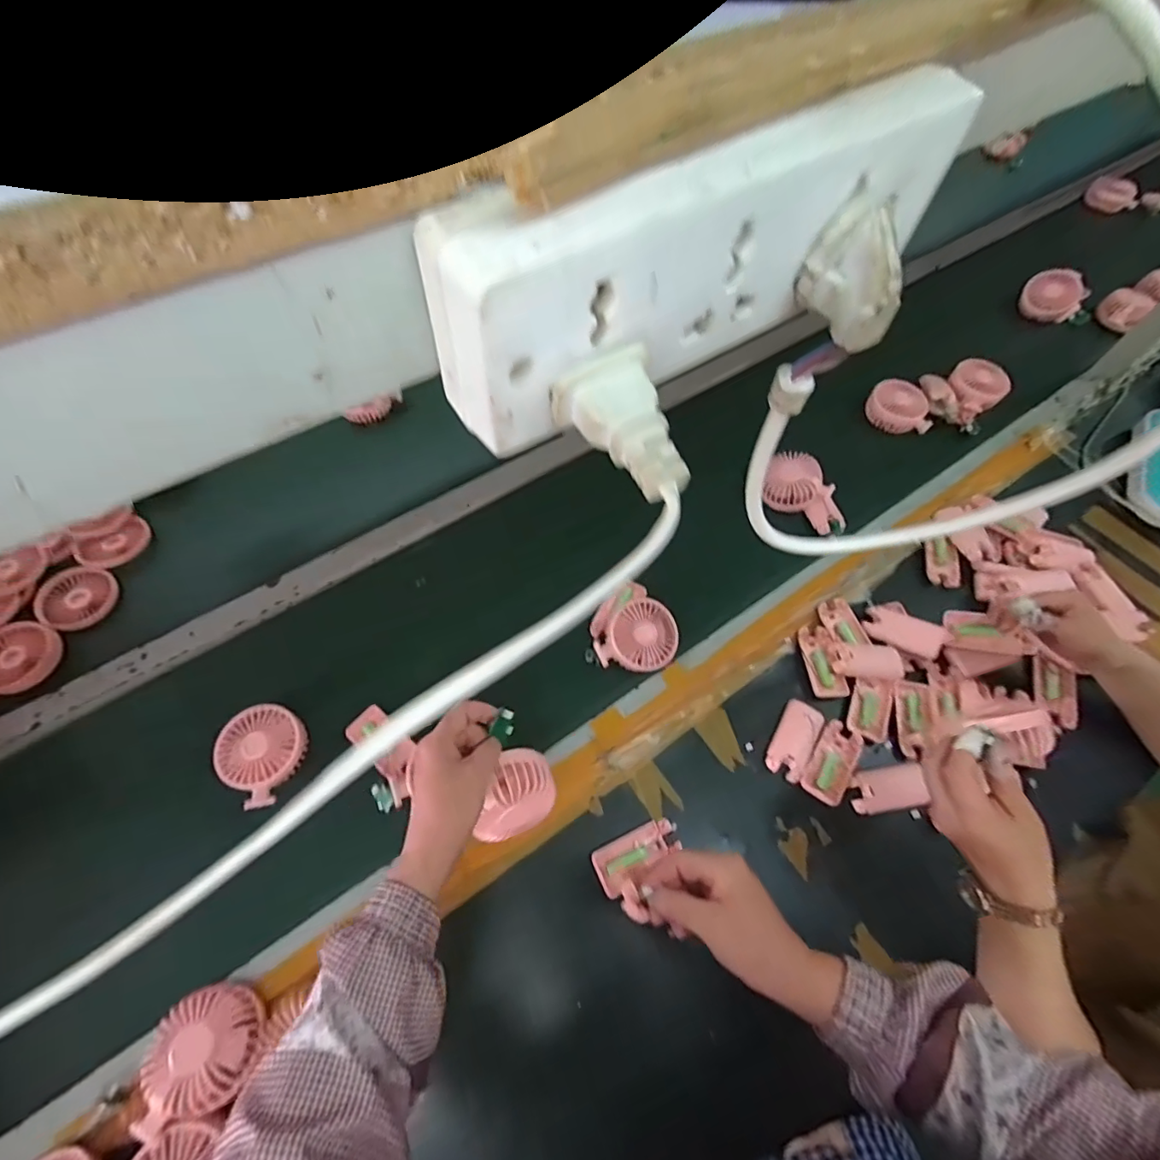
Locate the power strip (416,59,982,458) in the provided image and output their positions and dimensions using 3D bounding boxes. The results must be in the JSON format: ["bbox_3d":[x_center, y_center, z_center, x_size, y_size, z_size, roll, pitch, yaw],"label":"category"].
[{"bbox_3d":[0.038,-0.085,0.140,0.164,0.053,0.024,-27,66,-15],"label":"power strip"}]

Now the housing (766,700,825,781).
[{"bbox_3d":[0.260,0.192,0.648,0.042,0.026,0.092,28,65,13],"label":"housing"}]

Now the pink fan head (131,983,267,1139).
[{"bbox_3d":[-0.330,0.410,0.468,0.090,0.039,0.088,-17,63,-10],"label":"pink fan head"}]

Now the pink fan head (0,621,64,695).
[{"bbox_3d":[-0.702,0.093,0.663,0.085,0.026,0.085,7,67,-18],"label":"pink fan head"}]

